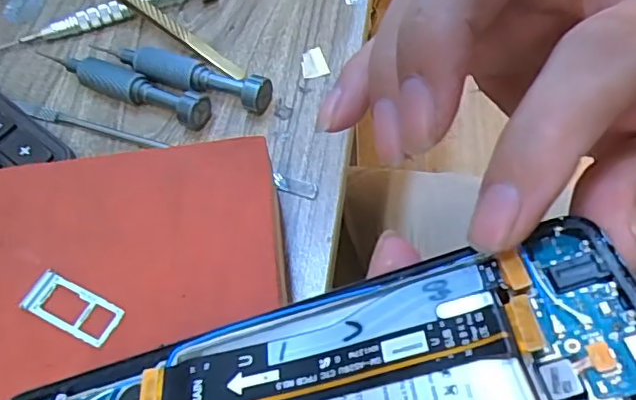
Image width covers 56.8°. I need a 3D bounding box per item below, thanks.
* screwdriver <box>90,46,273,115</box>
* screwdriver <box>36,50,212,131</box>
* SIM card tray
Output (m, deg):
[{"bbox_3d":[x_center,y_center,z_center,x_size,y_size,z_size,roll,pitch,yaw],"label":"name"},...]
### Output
[{"bbox_3d":[-0.072,-0.066,0.304,0.099,0.016,0.014,17,60,15],"label":"screwdriver"},{"bbox_3d":[-0.105,-0.062,0.304,0.110,0.017,0.015,22,62,17],"label":"screwdriver"},{"bbox_3d":[-0.085,0.036,0.202,0.036,0.004,0.015,21,61,17],"label":"SIM card tray"}]

